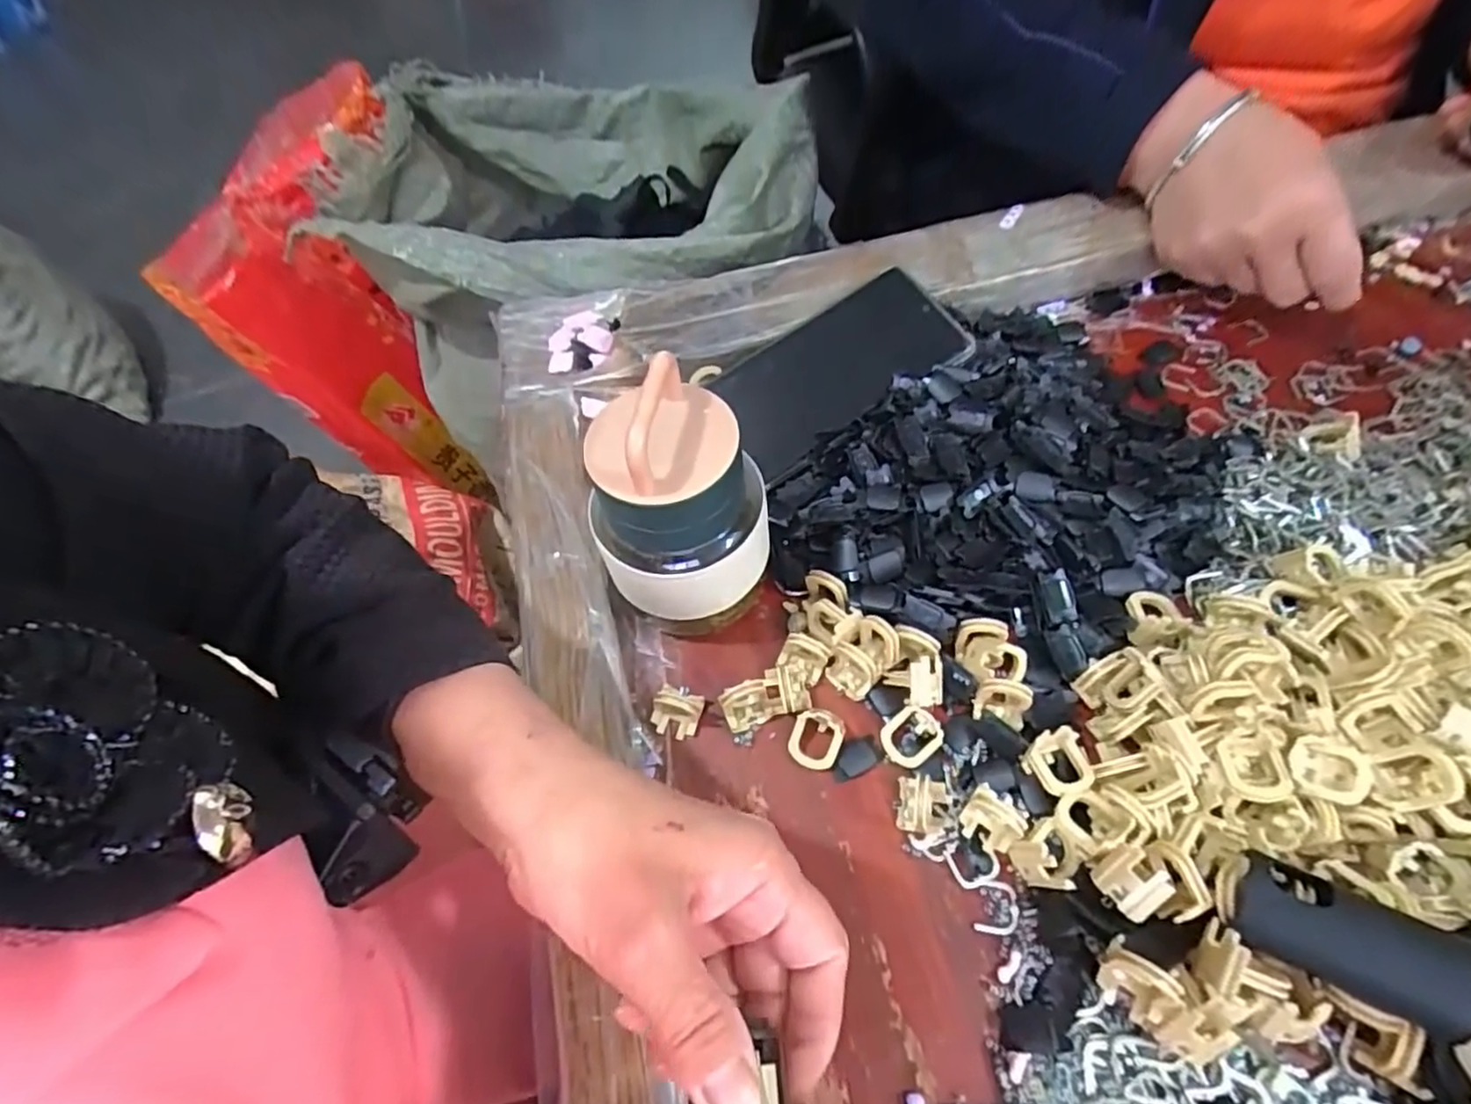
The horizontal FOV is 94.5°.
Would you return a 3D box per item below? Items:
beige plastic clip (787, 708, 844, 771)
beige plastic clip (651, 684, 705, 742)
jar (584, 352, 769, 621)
[{"bbox_3d":[0.036,0.082,0.300,0.022,0.008,0.026,18,85,13],"label":"beige plastic clip"},{"bbox_3d":[-0.027,0.072,0.308,0.021,0.021,0.018,12,60,14],"label":"beige plastic clip"},{"bbox_3d":[-0.025,-0.018,0.286,0.073,0.117,0.061,-25,58,-9],"label":"jar"}]

